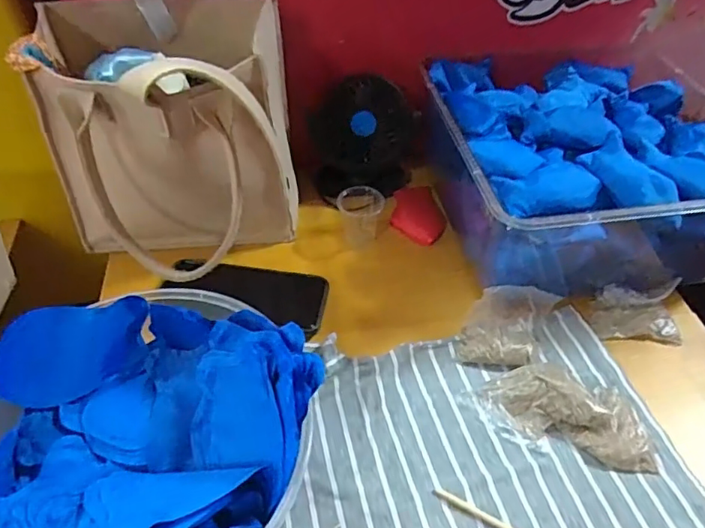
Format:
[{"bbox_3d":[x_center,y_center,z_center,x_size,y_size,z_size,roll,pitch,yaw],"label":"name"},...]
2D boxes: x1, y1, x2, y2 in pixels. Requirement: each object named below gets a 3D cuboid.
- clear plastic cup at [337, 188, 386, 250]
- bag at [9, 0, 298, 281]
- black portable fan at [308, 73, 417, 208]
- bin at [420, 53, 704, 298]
[{"bbox_3d":[0.008,-0.053,0.593,0.049,0.053,0.053,8,48,6],"label":"clear plastic cup"},{"bbox_3d":[-0.170,-0.103,0.523,0.229,0.227,0.235,-7,48,-7],"label":"bag"},{"bbox_3d":[0.012,-0.142,0.627,0.116,0.134,0.058,-10,48,-10],"label":"black portable fan"},{"bbox_3d":[0.245,-0.107,0.588,0.312,0.139,0.307,-5,47,-6],"label":"bin"}]

